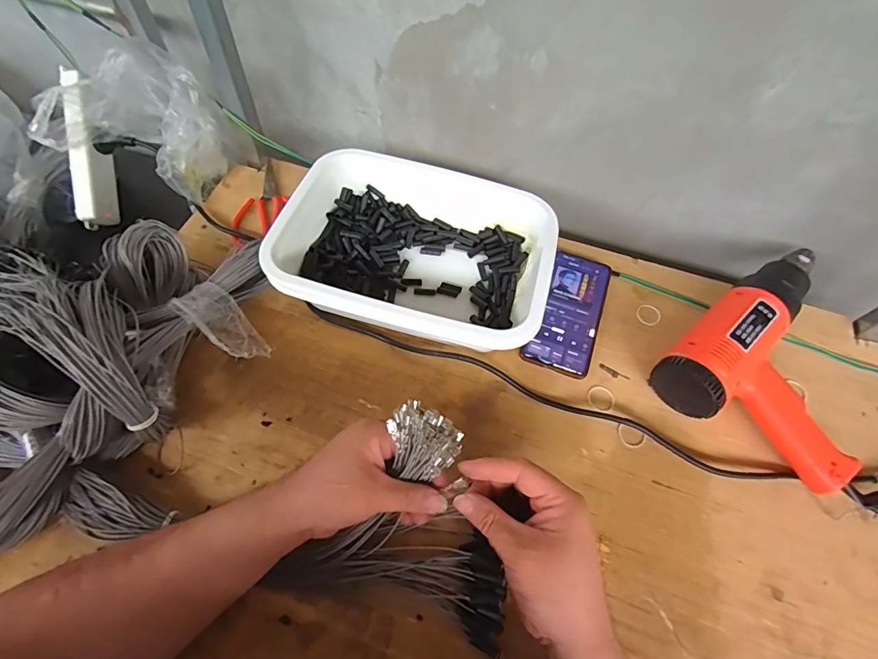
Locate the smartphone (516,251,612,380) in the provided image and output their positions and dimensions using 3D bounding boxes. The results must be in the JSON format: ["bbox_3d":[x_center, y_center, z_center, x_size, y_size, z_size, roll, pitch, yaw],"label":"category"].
[{"bbox_3d":[0.158,-0.021,0.533,0.073,0.012,0.164,22,61,10],"label":"smartphone"}]

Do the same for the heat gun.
[{"bbox_3d":[0.381,0.026,0.482,0.273,0.072,0.188,-37,68,-22],"label":"heat gun"}]

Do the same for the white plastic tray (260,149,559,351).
[{"bbox_3d":[-0.022,-0.090,0.519,0.282,0.089,0.220,14,60,6],"label":"white plastic tray"}]

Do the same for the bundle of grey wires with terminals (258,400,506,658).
[{"bbox_3d":[-0.026,0.155,0.369,0.190,0.110,0.150,14,60,5],"label":"bundle of grey wires with terminals"}]

